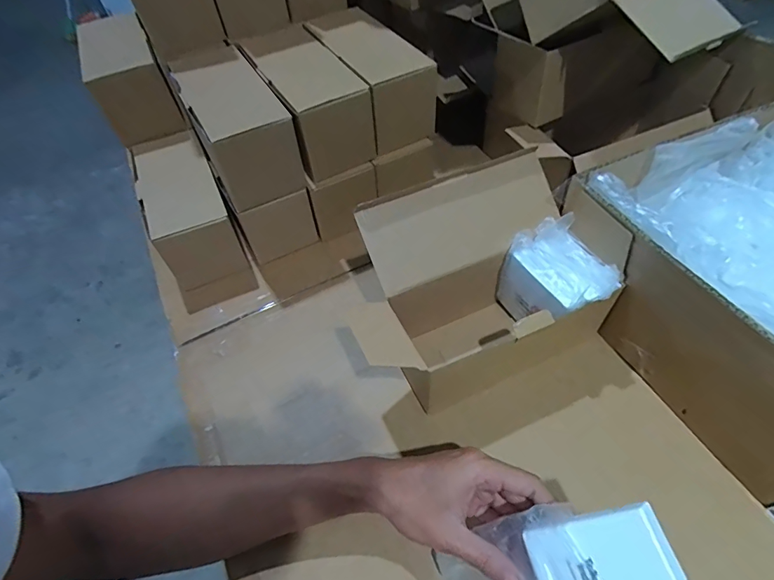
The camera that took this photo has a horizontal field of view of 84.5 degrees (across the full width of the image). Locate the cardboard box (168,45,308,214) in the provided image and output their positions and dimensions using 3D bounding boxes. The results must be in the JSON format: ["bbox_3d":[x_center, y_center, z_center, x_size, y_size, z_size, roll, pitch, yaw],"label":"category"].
[{"bbox_3d":[-0.192,-0.211,0.541,0.091,0.095,0.218,-24,50,-16],"label":"cardboard box"}]

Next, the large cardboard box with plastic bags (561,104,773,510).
[{"bbox_3d":[0.394,-0.034,0.413,0.318,0.169,0.296,-24,53,-13],"label":"large cardboard box with plastic bags"}]

